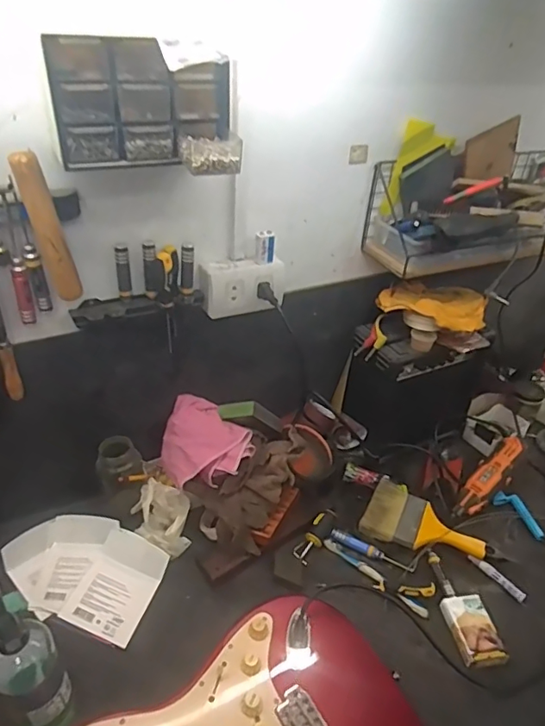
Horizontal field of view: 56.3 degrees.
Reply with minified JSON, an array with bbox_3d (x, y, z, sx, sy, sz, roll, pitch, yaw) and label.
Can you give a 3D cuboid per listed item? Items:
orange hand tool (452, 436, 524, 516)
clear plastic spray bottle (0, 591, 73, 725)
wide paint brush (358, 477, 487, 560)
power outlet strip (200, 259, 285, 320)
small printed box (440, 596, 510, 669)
[{"bbox_3d":[0.390,0.195,0.911,0.042,0.028,0.214,29,43,33],"label":"orange hand tool"},{"bbox_3d":[-0.266,0.338,0.561,0.063,0.216,0.078,-29,45,-36],"label":"clear plastic spray bottle"},{"bbox_3d":[0.249,0.267,0.837,0.186,0.023,0.110,18,38,22],"label":"wide paint brush"},{"bbox_3d":[-0.043,-0.113,0.768,0.125,0.078,0.040,-10,37,-17],"label":"power outlet strip"},{"bbox_3d":[0.280,0.374,0.712,0.062,0.025,0.093,-6,36,-11],"label":"small printed box"}]

